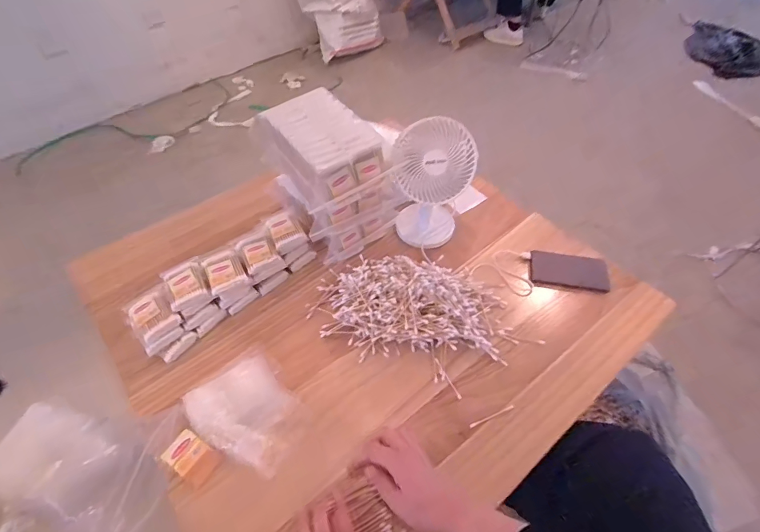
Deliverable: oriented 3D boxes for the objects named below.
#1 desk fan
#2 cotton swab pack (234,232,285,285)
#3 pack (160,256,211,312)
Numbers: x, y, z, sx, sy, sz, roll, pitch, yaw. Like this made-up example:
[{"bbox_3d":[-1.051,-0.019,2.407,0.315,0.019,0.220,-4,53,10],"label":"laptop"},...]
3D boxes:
[{"bbox_3d":[0.091,-0.146,0.722,0.134,0.198,0.117,19,53,15],"label":"desk fan"},{"bbox_3d":[-0.208,-0.017,0.702,0.062,0.031,0.085,-26,55,-19],"label":"cotton swab pack"},{"bbox_3d":[-0.315,0.028,0.659,0.063,0.019,0.086,-25,55,-19],"label":"pack"}]

